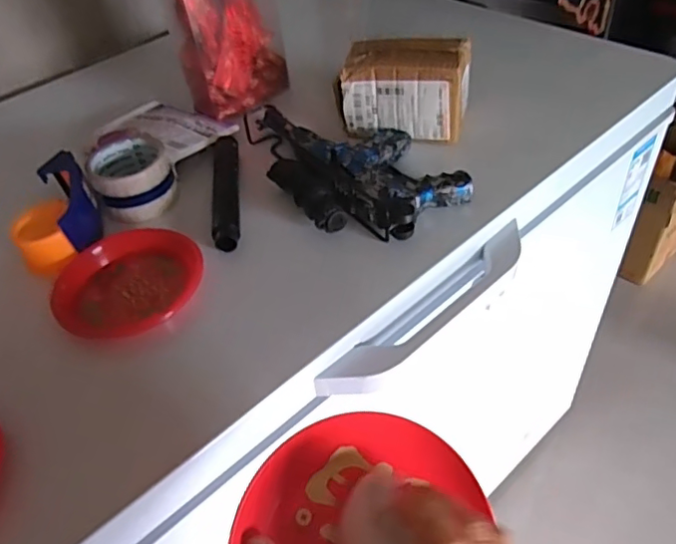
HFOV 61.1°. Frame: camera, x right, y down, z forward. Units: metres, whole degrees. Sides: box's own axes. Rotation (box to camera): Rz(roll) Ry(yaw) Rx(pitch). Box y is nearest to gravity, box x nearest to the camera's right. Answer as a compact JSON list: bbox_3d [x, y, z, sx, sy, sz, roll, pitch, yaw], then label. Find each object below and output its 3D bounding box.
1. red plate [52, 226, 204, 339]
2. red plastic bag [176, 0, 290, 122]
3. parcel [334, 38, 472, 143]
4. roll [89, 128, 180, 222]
[{"bbox_3d":[-0.207,0.007,0.571,0.143,0.034,0.112,-11,45,-3],"label":"red plate"},{"bbox_3d":[-0.147,-0.309,0.756,0.075,0.177,0.133,24,52,28],"label":"red plastic bag"},{"bbox_3d":[0.078,-0.225,0.700,0.152,0.092,0.077,10,47,17],"label":"parcel"},{"bbox_3d":[-0.236,-0.107,0.663,0.090,0.063,0.090,-24,47,-16],"label":"roll"}]

